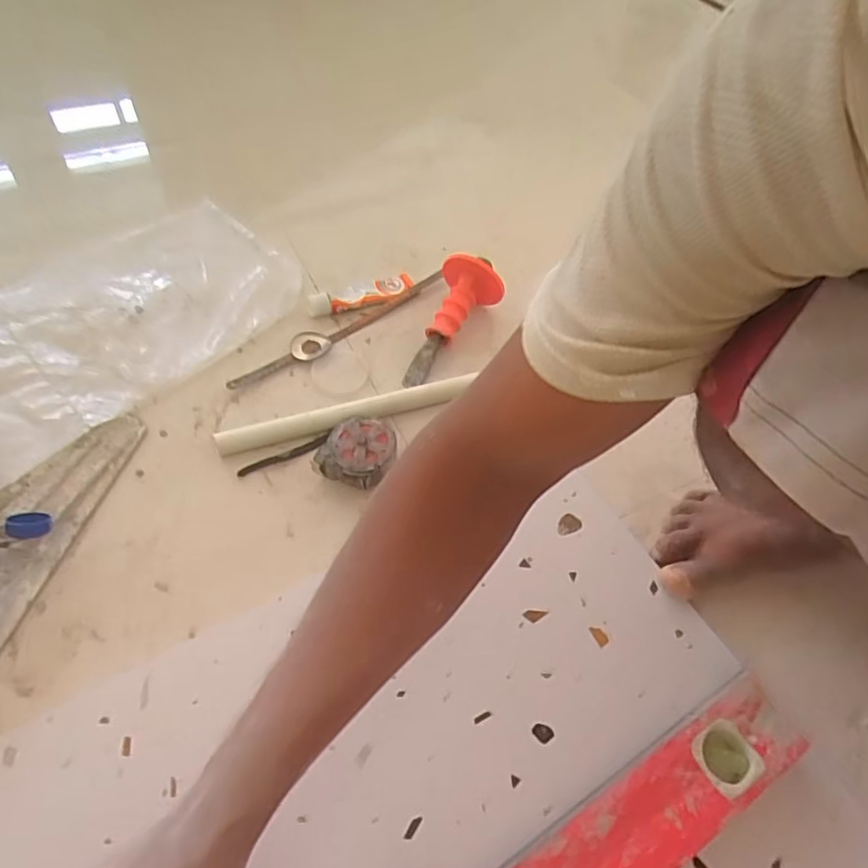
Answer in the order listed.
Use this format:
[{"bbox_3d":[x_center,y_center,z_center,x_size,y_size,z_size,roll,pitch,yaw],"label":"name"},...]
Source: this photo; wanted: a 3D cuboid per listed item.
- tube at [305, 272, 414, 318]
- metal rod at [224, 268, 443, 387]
[{"bbox_3d":[-0.088,-0.168,0.694,0.134,0.027,0.033,-19,58,-18],"label":"tube"},{"bbox_3d":[-0.105,-0.126,0.667,0.038,0.019,0.295,41,60,22],"label":"metal rod"}]

